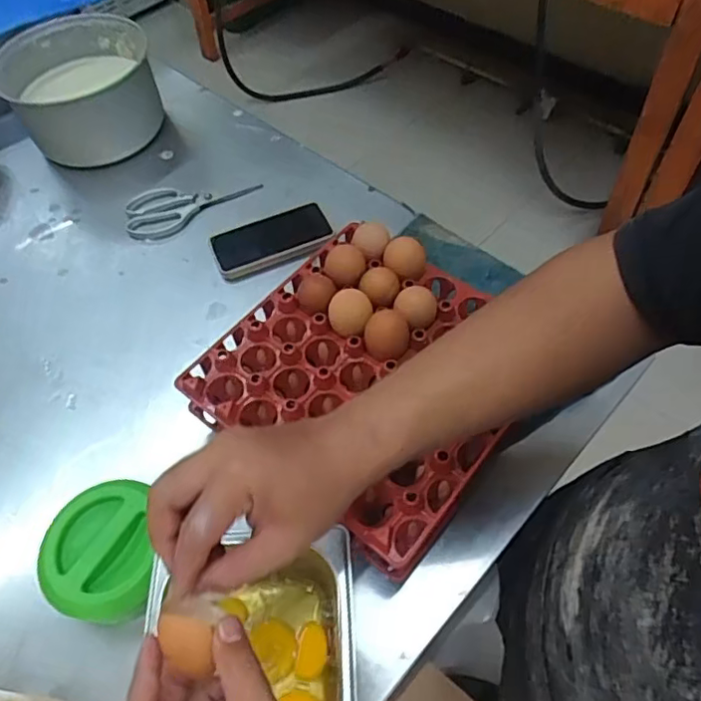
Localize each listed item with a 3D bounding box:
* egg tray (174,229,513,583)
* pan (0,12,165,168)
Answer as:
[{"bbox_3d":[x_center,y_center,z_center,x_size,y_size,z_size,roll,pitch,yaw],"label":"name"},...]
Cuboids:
[{"bbox_3d":[0.019,0.013,0.578,0.284,0.067,0.282,33,64,23],"label":"egg tray"},{"bbox_3d":[-0.404,-0.394,0.886,0.210,0.127,0.206,-2,56,2],"label":"pan"}]

